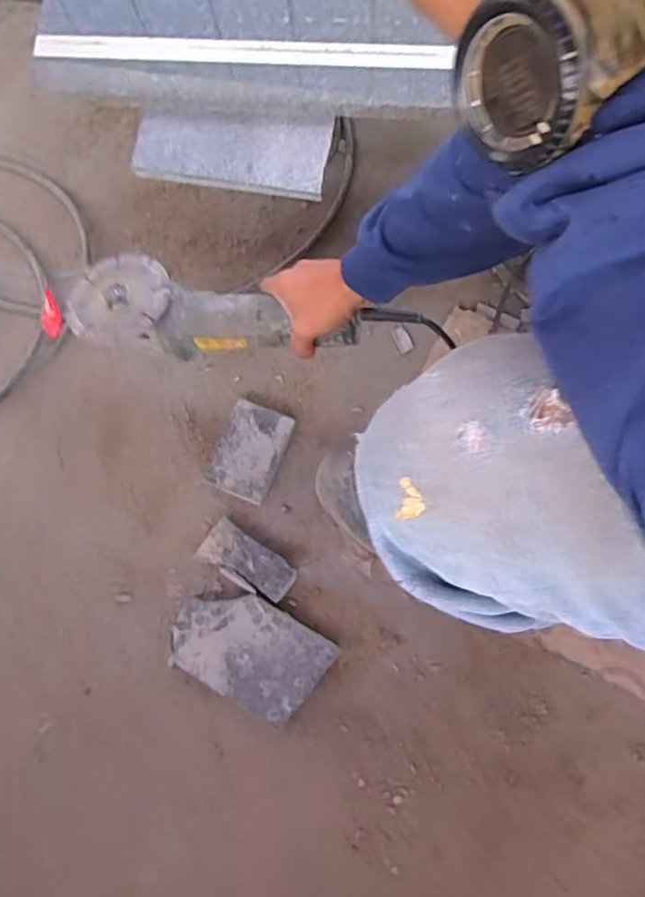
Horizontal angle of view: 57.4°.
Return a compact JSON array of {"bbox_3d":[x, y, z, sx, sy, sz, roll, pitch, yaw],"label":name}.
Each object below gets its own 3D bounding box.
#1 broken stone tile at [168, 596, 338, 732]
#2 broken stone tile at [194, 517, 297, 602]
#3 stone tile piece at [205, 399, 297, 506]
[{"bbox_3d":[-0.087,0.239,0.700,0.177,0.022,0.114,31,81,5],"label":"broken stone tile"},{"bbox_3d":[-0.091,0.139,0.720,0.116,0.020,0.056,34,82,6],"label":"broken stone tile"},{"bbox_3d":[-0.092,0.003,0.744,0.081,0.021,0.117,23,81,4],"label":"stone tile piece"}]

